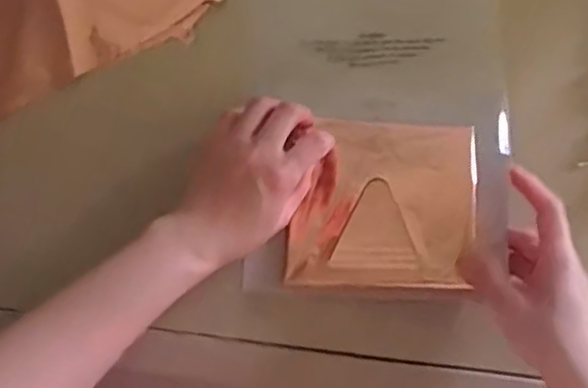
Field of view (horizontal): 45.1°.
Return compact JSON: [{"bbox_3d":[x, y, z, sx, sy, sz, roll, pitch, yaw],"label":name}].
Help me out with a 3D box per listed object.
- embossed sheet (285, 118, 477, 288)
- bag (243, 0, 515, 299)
[{"bbox_3d":[0.065,0.005,0.520,0.127,0.027,0.124,5,79,0],"label":"embossed sheet"},{"bbox_3d":[0.067,-0.054,0.532,0.192,0.028,0.255,0,79,-1],"label":"bag"}]

